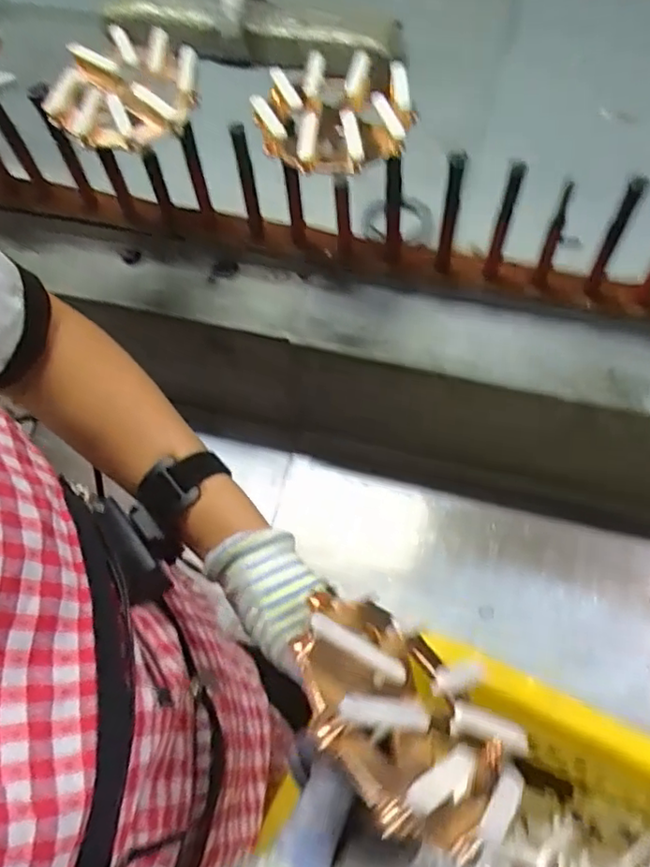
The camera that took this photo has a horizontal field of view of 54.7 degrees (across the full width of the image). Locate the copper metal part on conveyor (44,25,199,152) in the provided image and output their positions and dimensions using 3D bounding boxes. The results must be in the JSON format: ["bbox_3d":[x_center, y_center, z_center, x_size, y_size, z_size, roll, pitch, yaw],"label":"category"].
[{"bbox_3d":[-0.188,-0.322,0.588,0.141,0.035,0.130,-2,60,3],"label":"copper metal part on conveyor"}]

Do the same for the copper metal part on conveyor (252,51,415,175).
[{"bbox_3d":[0.008,-0.277,0.550,0.131,0.040,0.131,8,61,9],"label":"copper metal part on conveyor"}]

